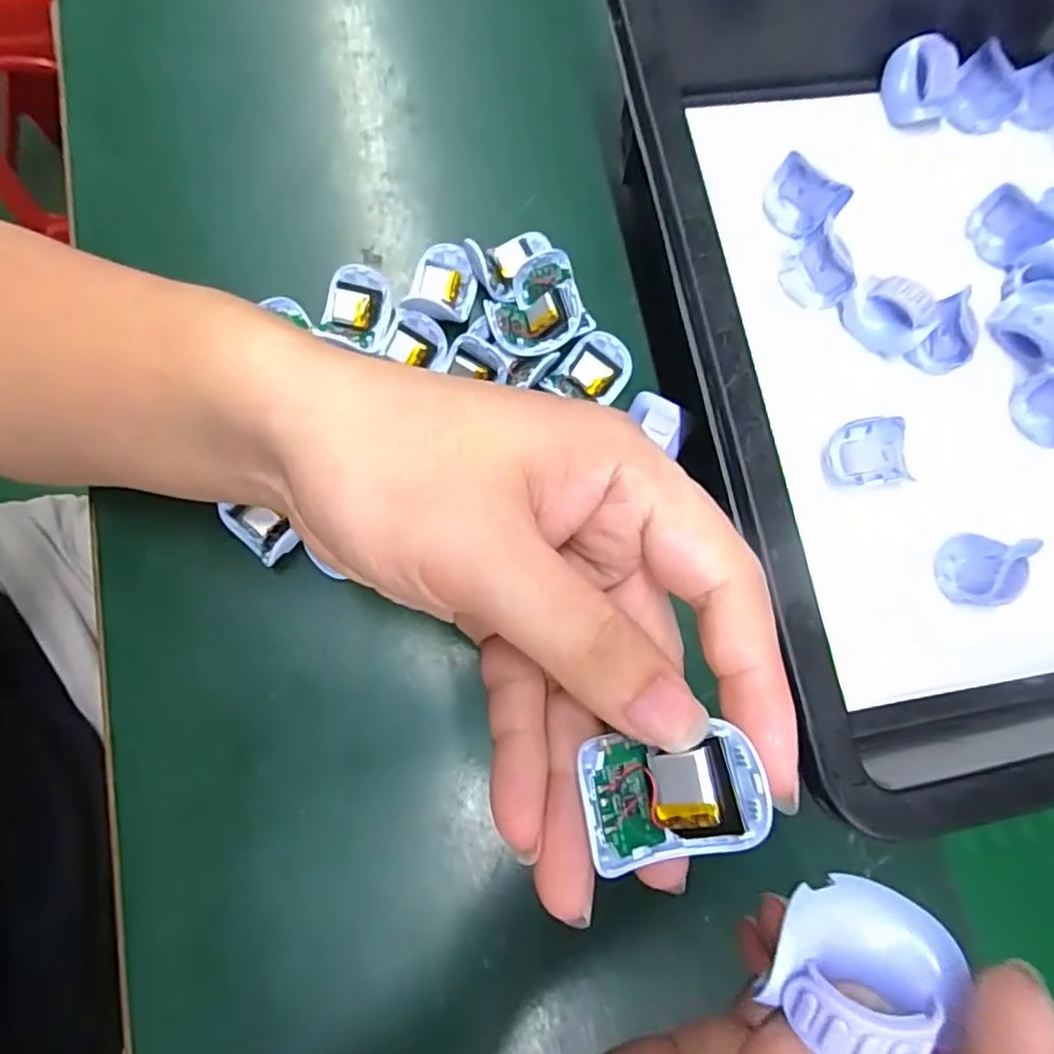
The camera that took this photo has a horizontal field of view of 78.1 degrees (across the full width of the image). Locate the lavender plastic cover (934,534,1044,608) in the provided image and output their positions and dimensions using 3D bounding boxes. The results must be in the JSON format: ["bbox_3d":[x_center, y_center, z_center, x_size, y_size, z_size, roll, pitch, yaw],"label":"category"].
[{"bbox_3d":[0.204,0.017,0.286,0.033,0.025,0.032,-18,80,-8],"label":"lavender plastic cover"}]

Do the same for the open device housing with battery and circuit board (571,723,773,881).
[{"bbox_3d":[0.033,0.063,0.151,0.040,0.016,0.029,-11,76,-2],"label":"open device housing with battery and circuit board"}]

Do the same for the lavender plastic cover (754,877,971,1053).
[{"bbox_3d":[0.069,0.090,0.131,0.033,0.014,0.032,26,77,7],"label":"lavender plastic cover"}]

